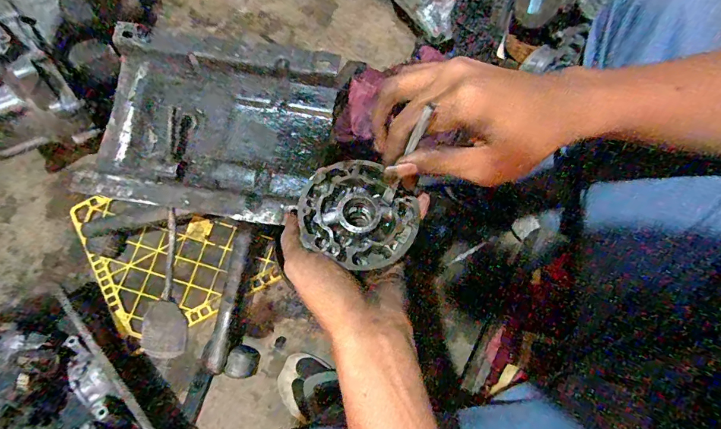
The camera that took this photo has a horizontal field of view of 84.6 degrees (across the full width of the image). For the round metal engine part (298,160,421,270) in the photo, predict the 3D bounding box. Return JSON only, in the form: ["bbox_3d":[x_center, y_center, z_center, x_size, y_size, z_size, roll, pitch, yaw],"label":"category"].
[{"bbox_3d":[-0.002,0.000,0.322,0.081,0.032,0.092,-41,81,-7],"label":"round metal engine part"}]

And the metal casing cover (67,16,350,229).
[{"bbox_3d":[-0.144,-0.096,0.396,0.219,0.027,0.191,9,79,3],"label":"metal casing cover"}]

